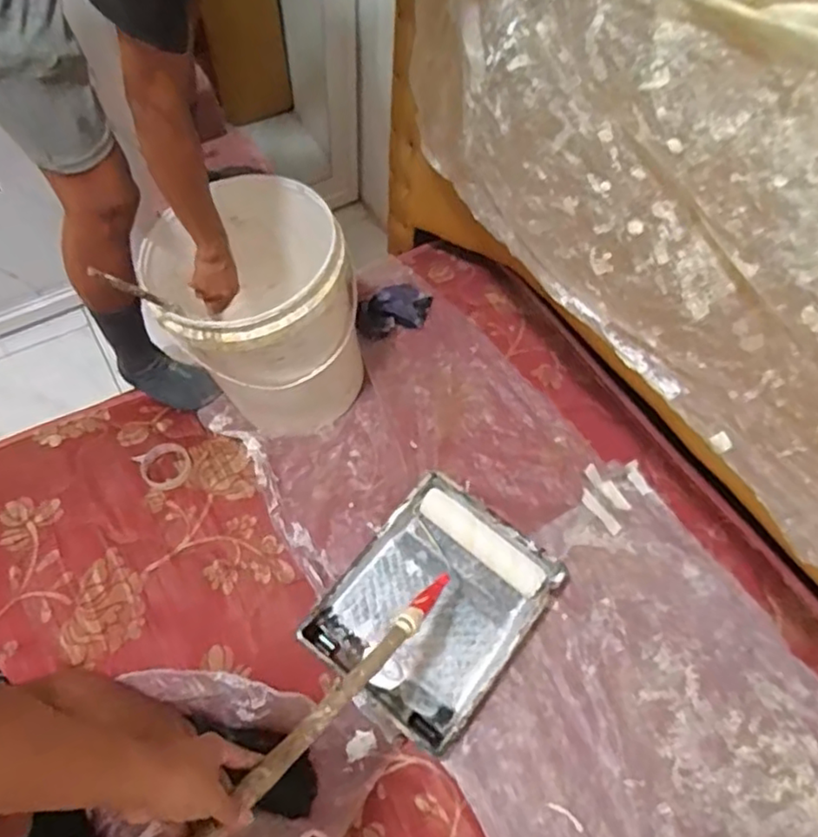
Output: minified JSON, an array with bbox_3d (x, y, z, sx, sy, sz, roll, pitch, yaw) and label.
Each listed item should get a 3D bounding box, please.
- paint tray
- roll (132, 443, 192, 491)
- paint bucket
[{"bbox_3d":[0.046,0.309,1.024,0.288,0.058,0.350,35,66,17],"label":"paint tray"},{"bbox_3d":[-0.445,0.087,1.153,0.087,0.018,0.092,0,61,-1],"label":"roll"},{"bbox_3d":[-0.258,-0.177,1.107,0.301,0.364,0.301,1,59,-2],"label":"paint bucket"}]

